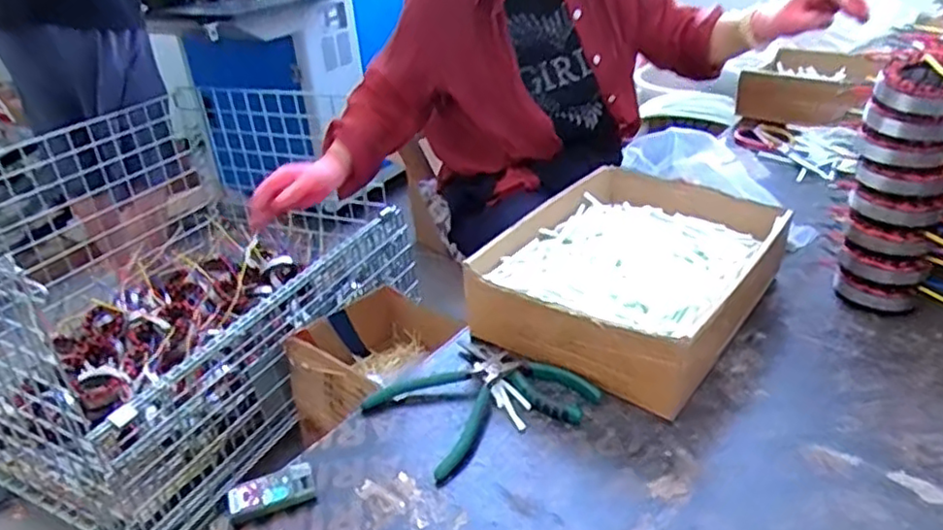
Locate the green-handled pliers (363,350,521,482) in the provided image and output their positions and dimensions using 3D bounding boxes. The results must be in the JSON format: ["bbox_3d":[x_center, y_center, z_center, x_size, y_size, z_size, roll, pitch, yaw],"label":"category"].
[{"bbox_3d":[-0.014,0.122,0.615,0.134,0.024,0.116,-25,36,-33],"label":"green-handled pliers"}]

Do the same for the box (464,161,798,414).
[{"bbox_3d":[0.187,0.003,0.740,0.243,0.087,0.346,17,35,32],"label":"box"}]

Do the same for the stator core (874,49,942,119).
[{"bbox_3d":[0.440,-0.171,0.630,0.086,0.042,0.089,-29,38,-36],"label":"stator core"}]

